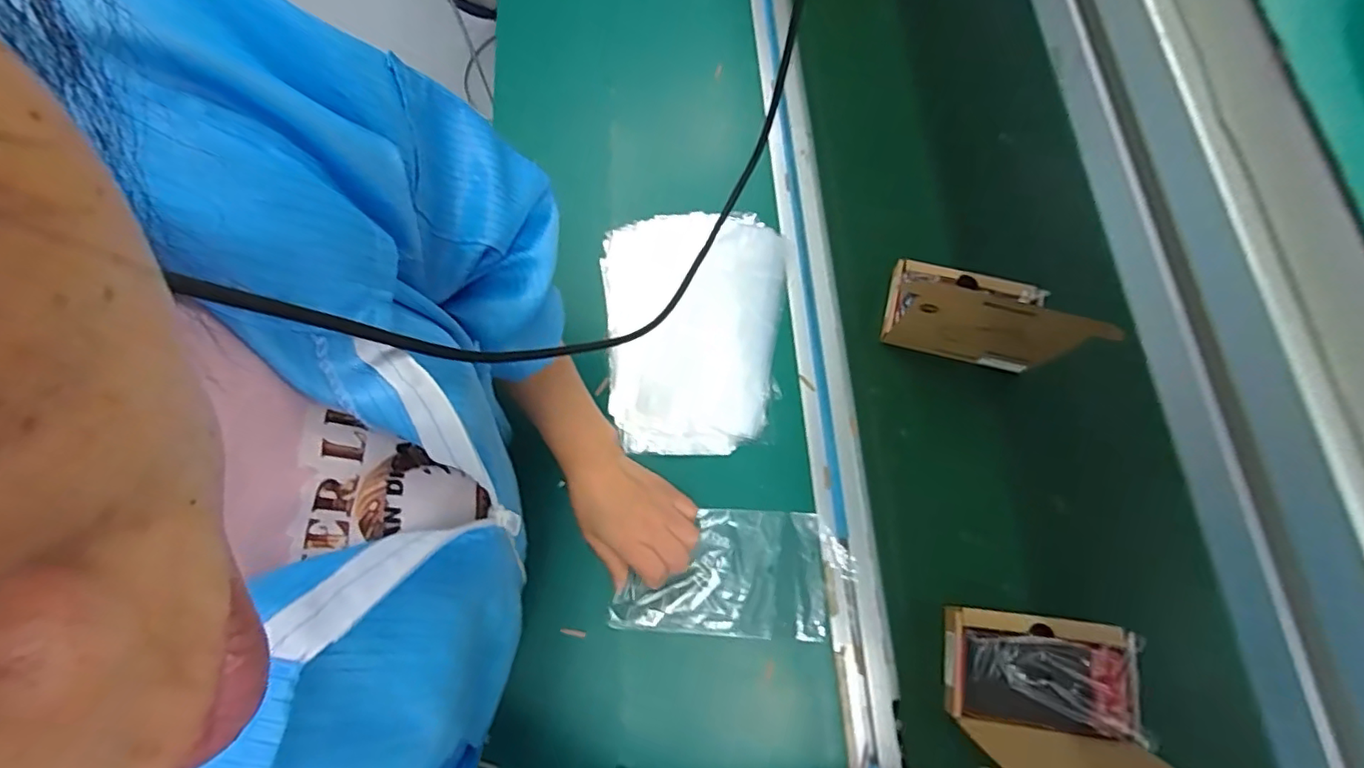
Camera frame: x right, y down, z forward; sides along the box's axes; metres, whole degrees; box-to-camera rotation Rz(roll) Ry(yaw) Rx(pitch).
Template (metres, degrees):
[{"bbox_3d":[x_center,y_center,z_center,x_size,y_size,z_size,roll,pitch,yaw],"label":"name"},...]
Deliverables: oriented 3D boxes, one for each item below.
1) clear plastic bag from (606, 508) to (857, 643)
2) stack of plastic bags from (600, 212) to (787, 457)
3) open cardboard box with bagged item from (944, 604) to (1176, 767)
[{"bbox_3d":[0.044,0.161,0.502,0.194,0.014,0.102,4,72,-1],"label":"clear plastic bag"},{"bbox_3d":[0.013,-0.055,0.560,0.171,0.013,0.236,-2,73,3],"label":"stack of plastic bags"},{"bbox_3d":[0.282,0.232,0.437,0.159,0.092,0.112,4,74,5],"label":"open cardboard box with bagged item"}]

